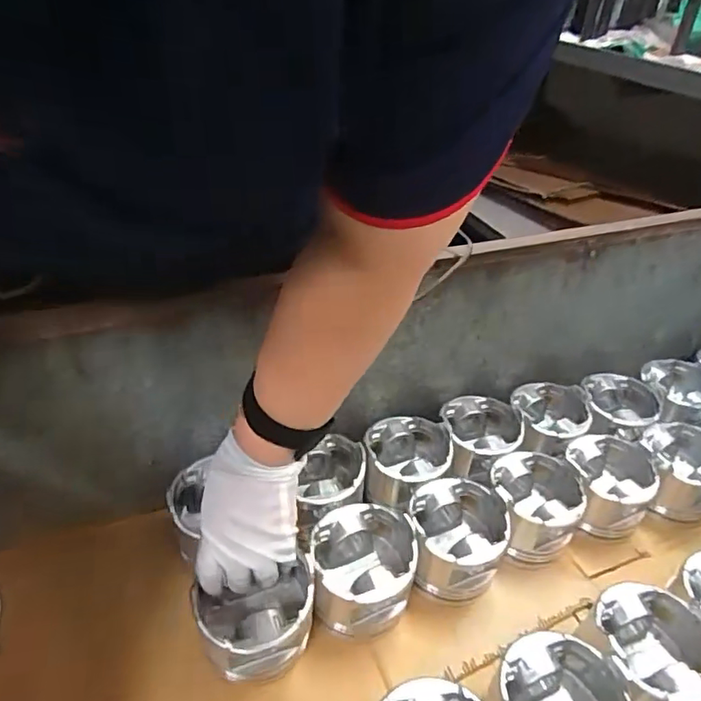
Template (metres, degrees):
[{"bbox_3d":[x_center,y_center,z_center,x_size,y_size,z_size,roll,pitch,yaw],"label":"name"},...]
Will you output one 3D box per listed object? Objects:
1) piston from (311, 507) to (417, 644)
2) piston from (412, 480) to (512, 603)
[{"bbox_3d":[0.011,0.208,0.513,0.094,0.092,0.096,2,38,-2],"label":"piston"},{"bbox_3d":[0.107,0.195,0.551,0.093,0.098,0.093,2,38,-2],"label":"piston"}]

